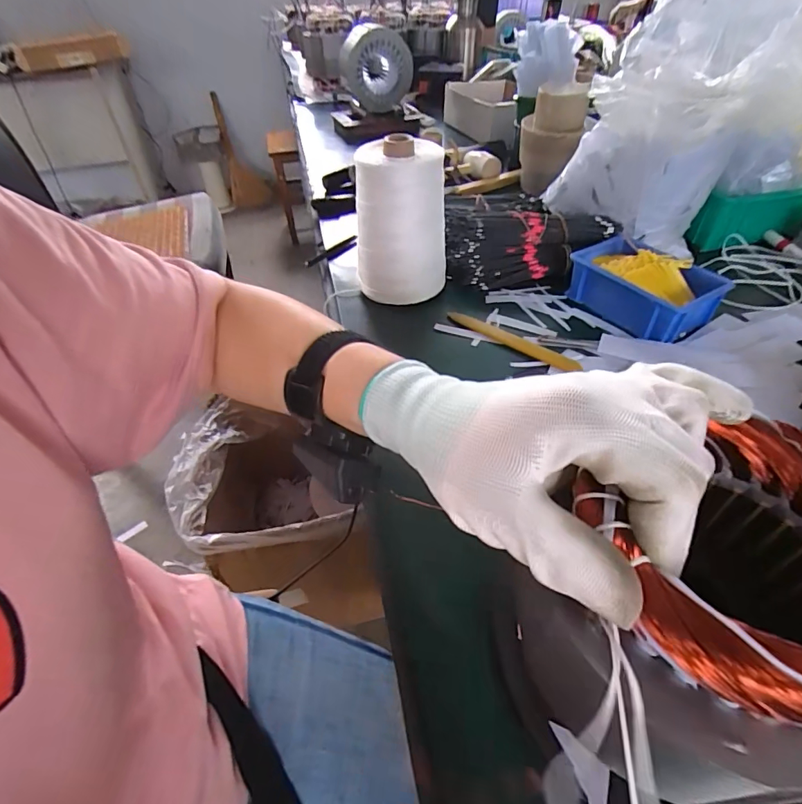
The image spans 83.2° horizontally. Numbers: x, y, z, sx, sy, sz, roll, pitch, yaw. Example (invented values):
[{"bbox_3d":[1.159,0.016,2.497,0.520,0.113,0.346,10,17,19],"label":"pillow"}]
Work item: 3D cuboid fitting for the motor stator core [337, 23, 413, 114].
[{"bbox_3d":[-0.058,-0.750,1.021,0.162,0.158,0.107,-2,45,0],"label":"motor stator core"}]

